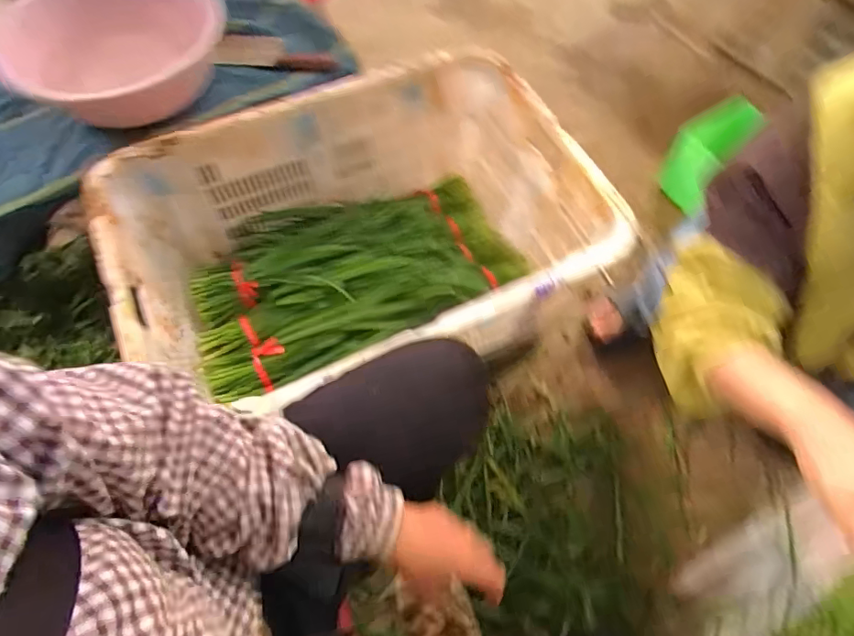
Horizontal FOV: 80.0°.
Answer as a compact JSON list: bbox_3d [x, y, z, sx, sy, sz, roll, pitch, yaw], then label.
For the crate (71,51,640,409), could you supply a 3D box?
[{"bbox_3d":[-0.085,-0.105,0.836,0.685,0.295,0.447,-24,67,-11],"label":"crate"}]

